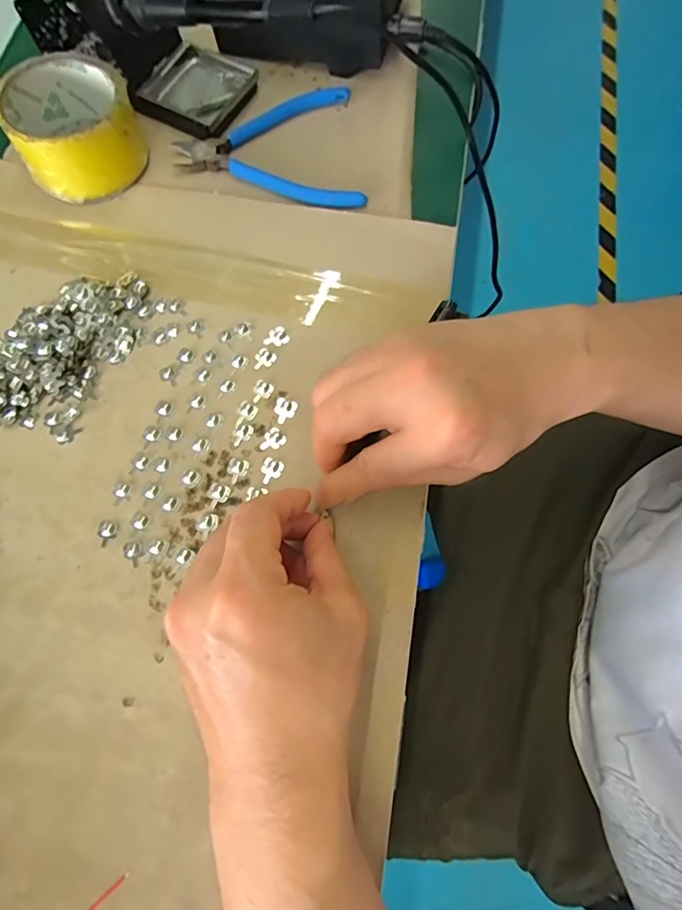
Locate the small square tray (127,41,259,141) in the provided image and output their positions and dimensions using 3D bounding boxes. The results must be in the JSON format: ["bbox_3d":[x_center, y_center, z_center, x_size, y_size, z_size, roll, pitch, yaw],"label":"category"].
[{"bbox_3d":[-0.114,-0.287,0.374,0.082,0.012,0.078,27,74,7],"label":"small square tray"}]

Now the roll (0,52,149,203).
[{"bbox_3d":[-0.189,-0.233,0.340,0.083,0.044,0.084,0,72,-1],"label":"roll"}]

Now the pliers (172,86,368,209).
[{"bbox_3d":[-0.046,-0.243,0.364,0.144,0.007,0.108,11,72,3],"label":"pliers"}]

